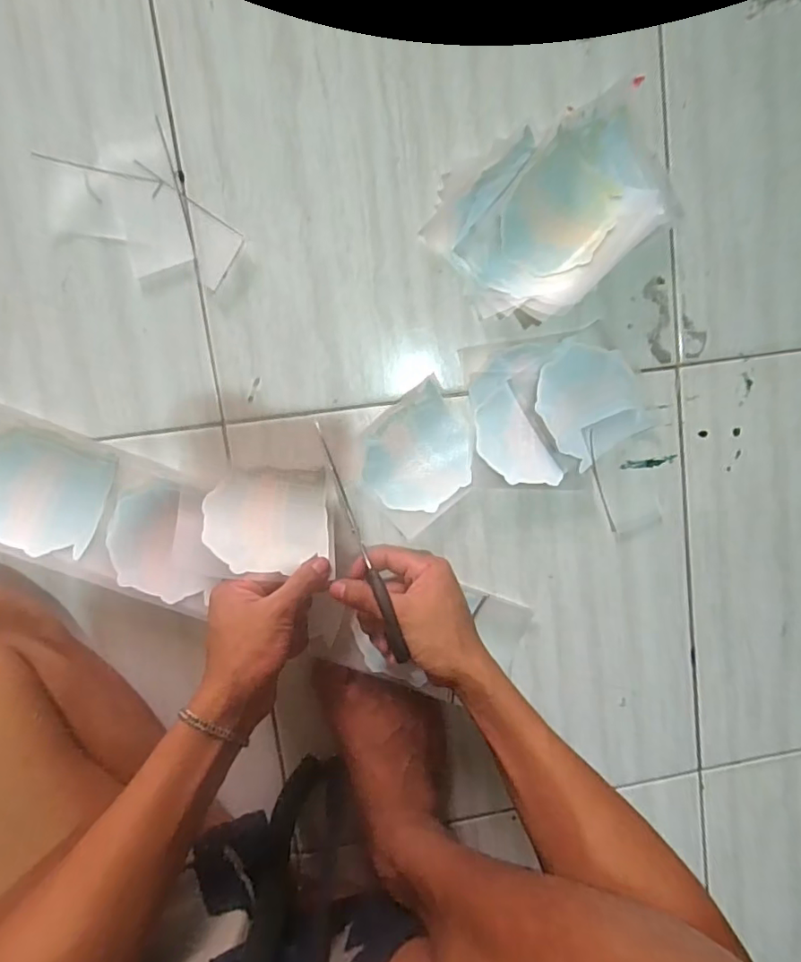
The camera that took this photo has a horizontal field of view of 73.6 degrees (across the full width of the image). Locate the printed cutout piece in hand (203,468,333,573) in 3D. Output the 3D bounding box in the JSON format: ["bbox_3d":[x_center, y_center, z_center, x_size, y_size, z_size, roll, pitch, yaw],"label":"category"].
[{"bbox_3d":[-0.106,0.028,0.425,0.095,0.020,0.087,2,77,-8],"label":"printed cutout piece in hand"}]

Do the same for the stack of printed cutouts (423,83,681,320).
[{"bbox_3d":[0.130,-0.224,0.427,0.203,0.034,0.136,-37,100,-1],"label":"stack of printed cutouts"}]

